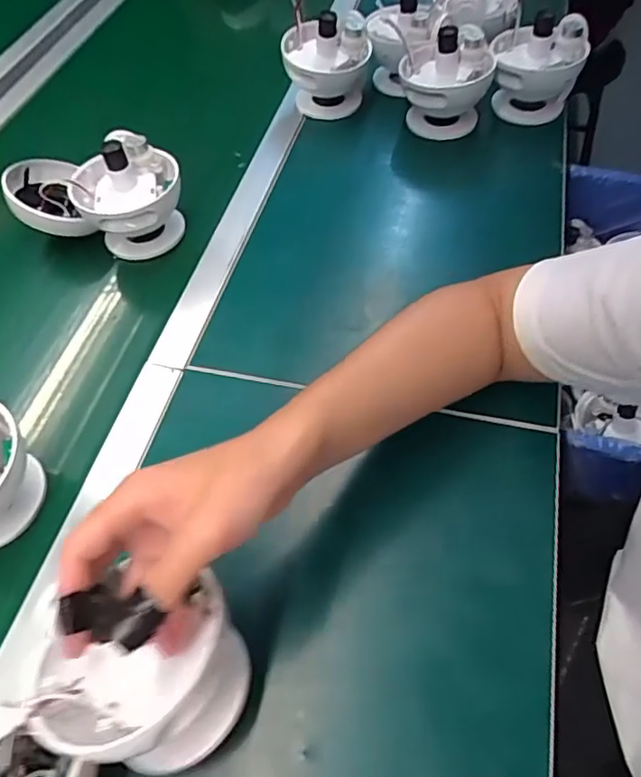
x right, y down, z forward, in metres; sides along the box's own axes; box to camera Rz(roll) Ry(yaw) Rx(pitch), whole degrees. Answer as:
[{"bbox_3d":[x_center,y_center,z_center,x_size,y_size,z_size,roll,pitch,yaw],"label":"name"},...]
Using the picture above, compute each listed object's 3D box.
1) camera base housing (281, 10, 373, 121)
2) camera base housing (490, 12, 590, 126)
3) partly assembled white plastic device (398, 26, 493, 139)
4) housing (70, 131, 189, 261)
[{"bbox_3d":[0.008,-0.444,0.787,0.116,0.105,0.094,7,56,10],"label":"camera base housing"},{"bbox_3d":[0.283,-0.423,0.750,0.112,0.111,0.111,11,58,11],"label":"camera base housing"},{"bbox_3d":[0.163,-0.398,0.742,0.111,0.110,0.110,7,57,8],"label":"partly assembled white plastic device"},{"bbox_3d":[-0.212,-0.216,0.637,0.113,0.112,0.098,-18,56,-8],"label":"housing"}]

